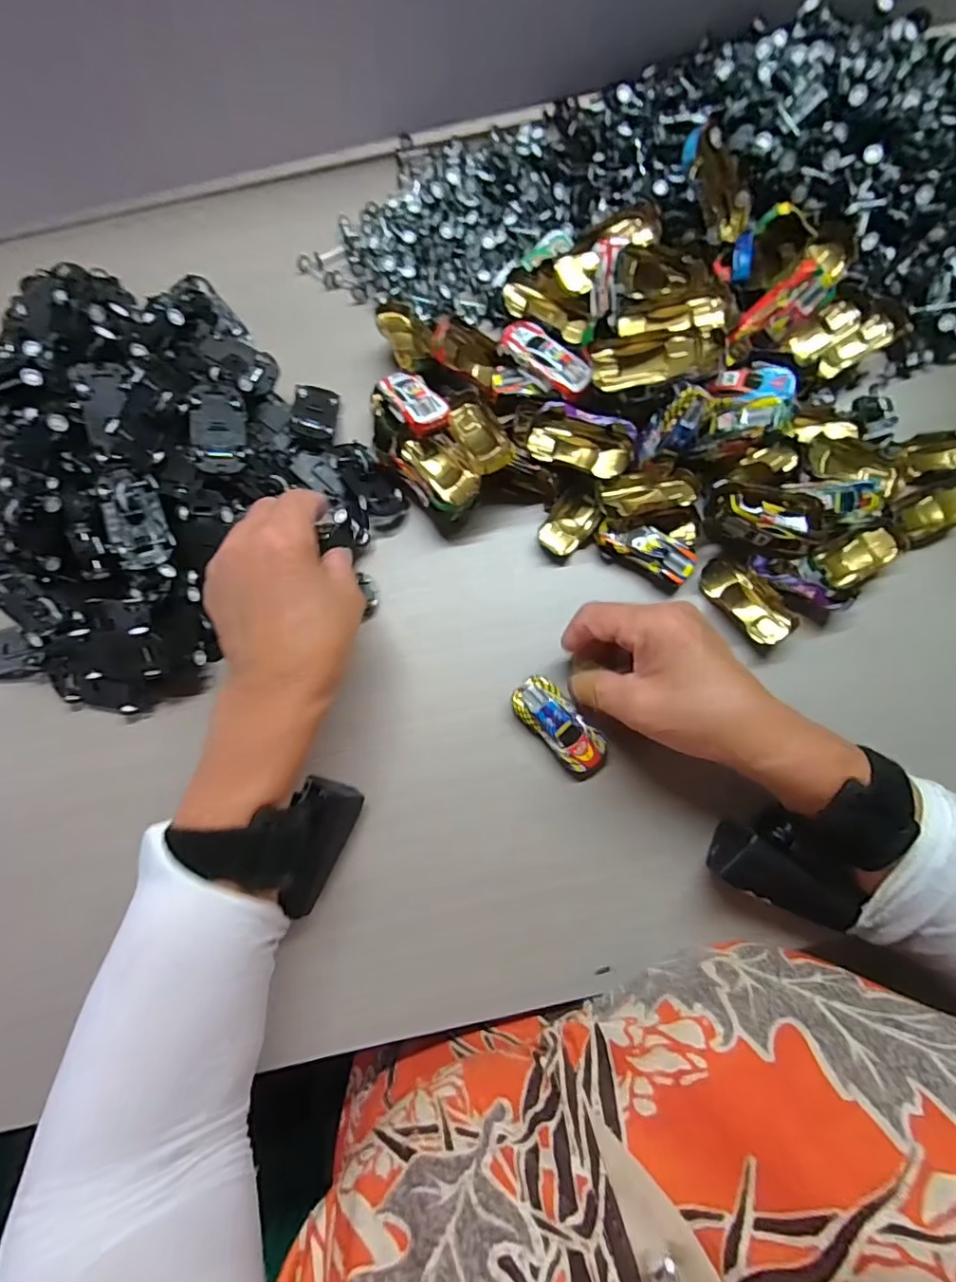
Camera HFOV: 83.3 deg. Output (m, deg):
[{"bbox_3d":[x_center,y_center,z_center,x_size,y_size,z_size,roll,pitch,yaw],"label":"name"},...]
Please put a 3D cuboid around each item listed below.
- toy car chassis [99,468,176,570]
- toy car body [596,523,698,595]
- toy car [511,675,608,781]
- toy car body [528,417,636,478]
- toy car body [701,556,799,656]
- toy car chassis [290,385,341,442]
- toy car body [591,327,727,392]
[{"bbox_3d":[-0.199,-0.072,0.310,0.031,0.013,0.060,-18,84,-14],"label":"toy car chassis"},{"bbox_3d":[0.106,-0.058,0.344,0.062,0.015,0.026,27,79,7],"label":"toy car body"},{"bbox_3d":[0.048,0.052,0.325,0.028,0.026,0.065,-41,79,-8],"label":"toy car"},{"bbox_3d":[0.065,-0.122,0.346,0.063,0.019,0.032,17,78,5],"label":"toy car body"},{"bbox_3d":[0.170,-0.025,0.342,0.030,0.014,0.064,-36,79,-6],"label":"toy car body"},{"bbox_3d":[-0.113,-0.159,0.375,0.029,0.012,0.055,6,53,-17],"label":"toy car chassis"},{"bbox_3d":[0.107,-0.168,0.322,0.074,0.013,0.027,-4,76,17],"label":"toy car body"}]

